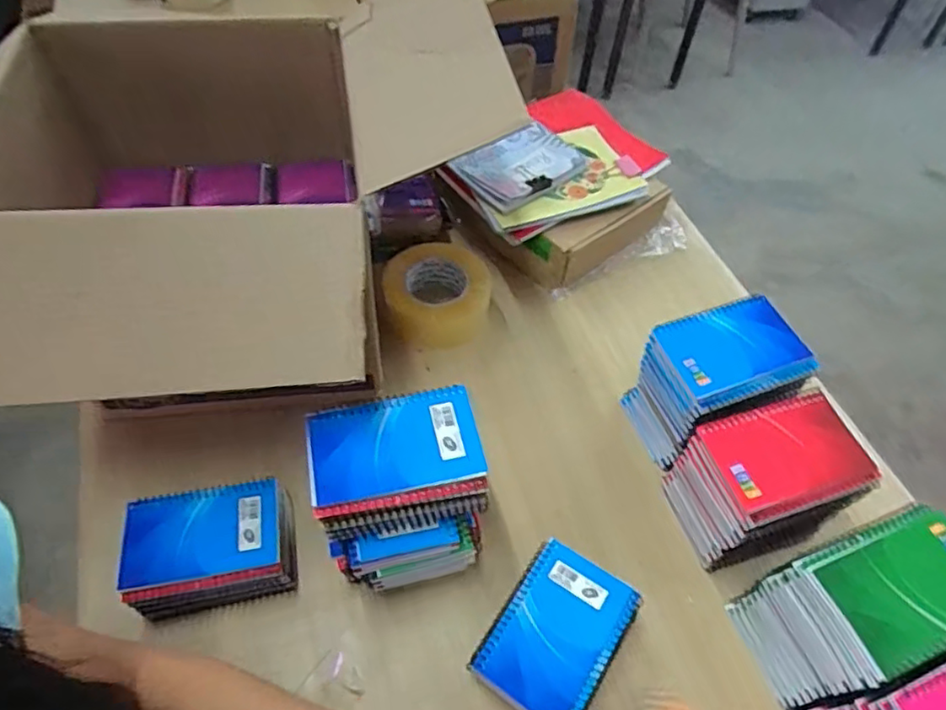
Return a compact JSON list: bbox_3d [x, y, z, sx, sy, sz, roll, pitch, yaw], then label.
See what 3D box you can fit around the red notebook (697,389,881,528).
[{"bbox_3d":[0.268,0.083,0.531,0.129,0.015,0.088,-15,54,-14],"label":"red notebook"}]

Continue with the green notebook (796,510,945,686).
[{"bbox_3d":[0.325,0.173,0.459,0.127,0.016,0.084,-15,54,-13],"label":"green notebook"}]

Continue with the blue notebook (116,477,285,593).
[{"bbox_3d":[-0.245,0.161,0.564,0.132,0.011,0.082,-9,53,-9],"label":"blue notebook"}]

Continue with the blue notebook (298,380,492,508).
[{"bbox_3d":[-0.061,0.069,0.483,0.132,0.011,0.080,-9,53,-10],"label":"blue notebook"}]

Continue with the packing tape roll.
[{"bbox_3d":[-0.041,-0.072,0.767,0.121,0.067,0.124,1,52,-2],"label":"packing tape roll"}]

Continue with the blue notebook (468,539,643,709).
[{"bbox_3d":[0.073,0.235,0.527,0.097,0.020,0.133,30,57,20],"label":"blue notebook"}]

